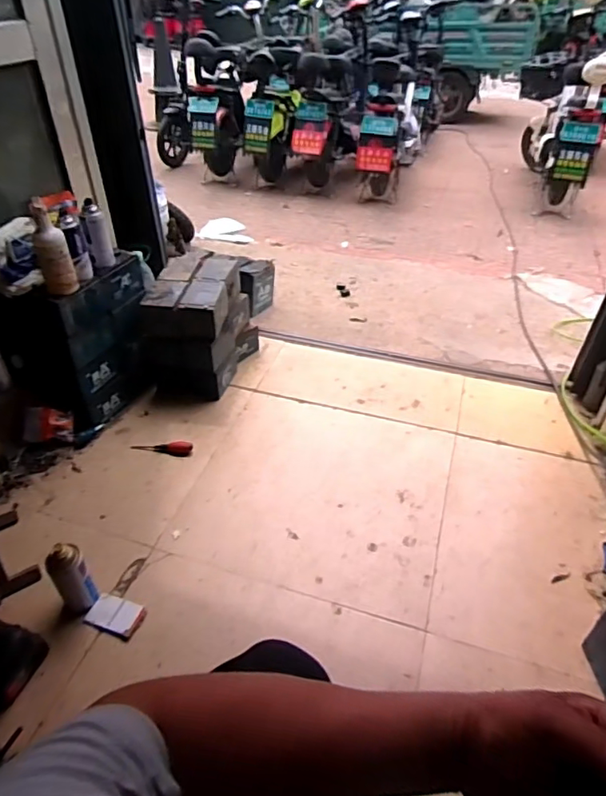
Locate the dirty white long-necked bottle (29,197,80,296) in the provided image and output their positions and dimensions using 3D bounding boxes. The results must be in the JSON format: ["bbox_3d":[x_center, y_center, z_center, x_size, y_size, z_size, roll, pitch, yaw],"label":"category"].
[{"bbox_3d":[-0.576,-0.340,1.212,0.072,0.211,0.063,-16,43,-18],"label":"dirty white long-necked bottle"}]

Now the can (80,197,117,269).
[{"bbox_3d":[-0.522,-0.414,1.344,0.056,0.153,0.063,-13,42,-15],"label":"can"}]

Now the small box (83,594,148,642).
[{"bbox_3d":[-0.373,0.435,1.056,0.105,0.016,0.073,13,42,15],"label":"small box"}]

